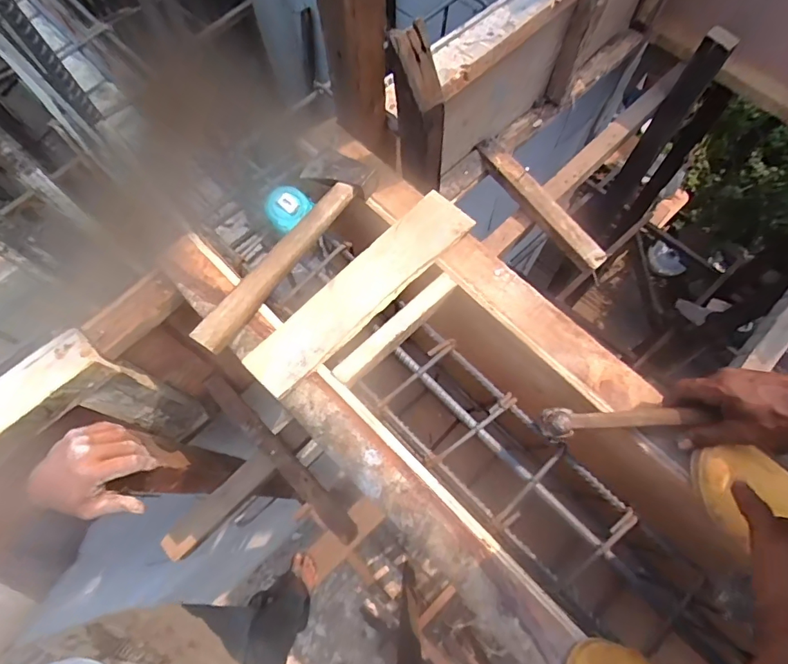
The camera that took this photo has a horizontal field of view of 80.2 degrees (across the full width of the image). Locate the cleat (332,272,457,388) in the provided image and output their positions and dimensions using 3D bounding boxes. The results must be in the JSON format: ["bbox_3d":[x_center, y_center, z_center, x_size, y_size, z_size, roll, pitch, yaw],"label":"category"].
[{"bbox_3d":[0.004,-0.004,0.607,0.197,0.016,0.029,-42,74,-14],"label":"cleat"}]

